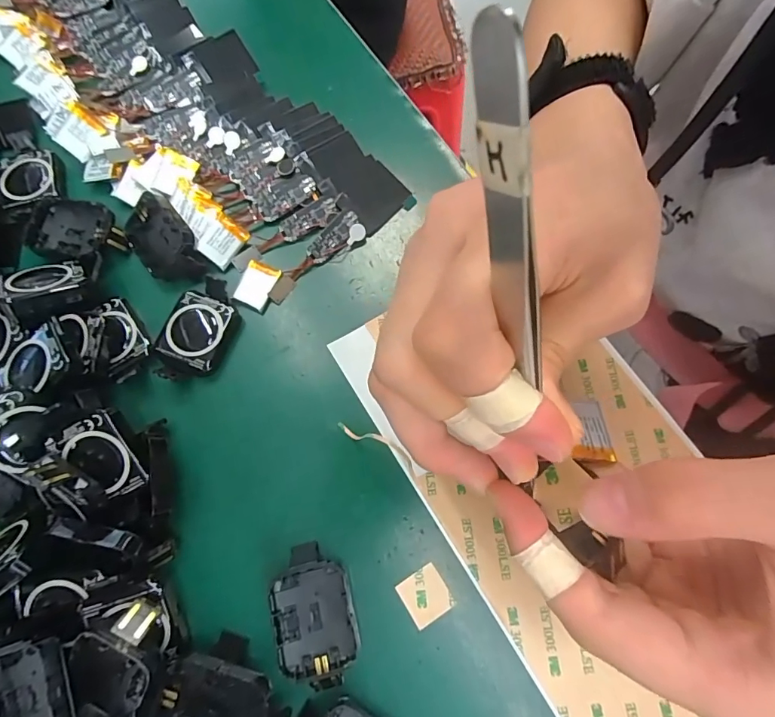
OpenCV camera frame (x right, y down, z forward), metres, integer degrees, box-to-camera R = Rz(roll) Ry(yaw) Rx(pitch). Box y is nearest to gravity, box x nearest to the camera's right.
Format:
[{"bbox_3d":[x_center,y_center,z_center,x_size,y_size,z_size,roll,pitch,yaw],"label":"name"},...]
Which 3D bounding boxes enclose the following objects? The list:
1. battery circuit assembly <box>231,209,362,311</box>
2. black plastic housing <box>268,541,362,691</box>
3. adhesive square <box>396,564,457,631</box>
[{"bbox_3d":[-0.048,-0.054,0.243,0.076,0.010,0.024,-36,77,-11],"label":"battery circuit assembly"},{"bbox_3d":[-0.031,0.107,0.189,0.033,0.014,0.051,-14,74,-6],"label":"black plastic housing"},{"bbox_3d":[0.017,0.104,0.196,0.019,0.004,0.020,-29,71,-14],"label":"adhesive square"}]

